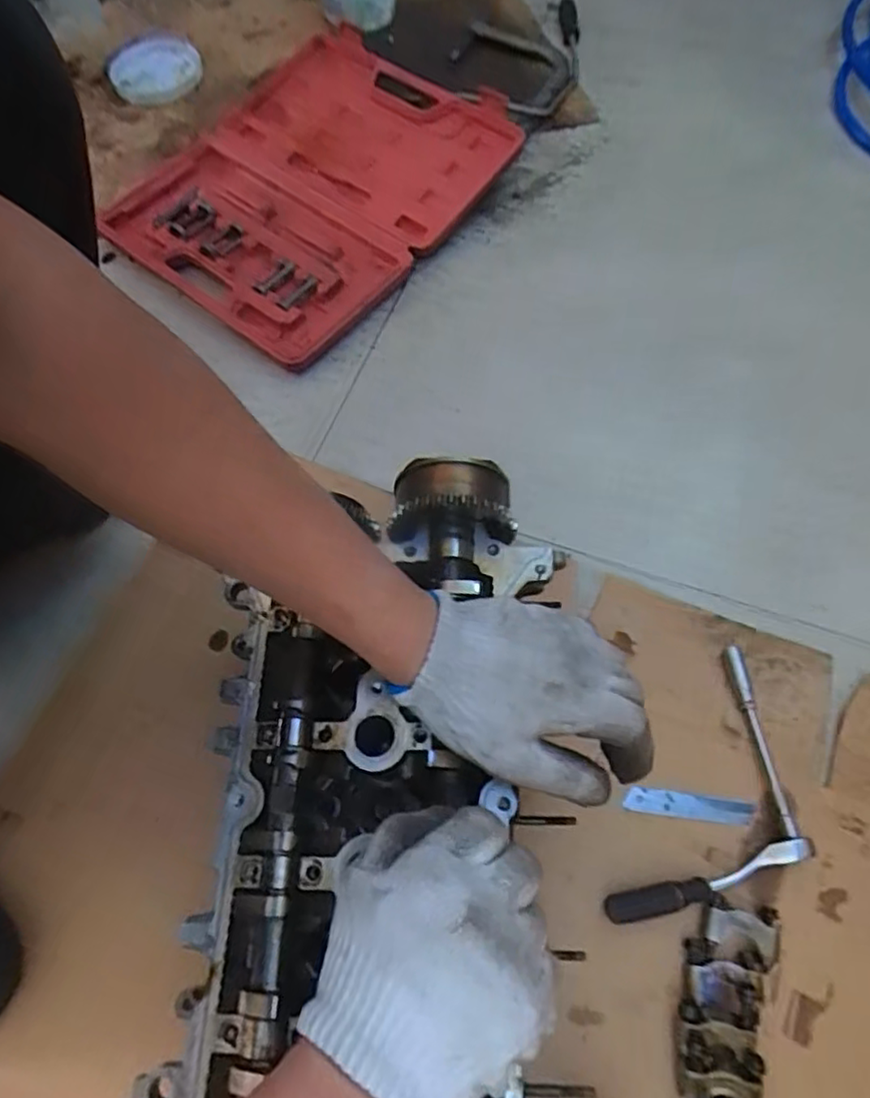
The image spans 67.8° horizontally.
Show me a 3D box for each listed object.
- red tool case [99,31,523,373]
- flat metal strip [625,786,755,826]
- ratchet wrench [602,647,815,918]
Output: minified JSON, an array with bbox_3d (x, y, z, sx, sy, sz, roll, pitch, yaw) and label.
[{"bbox_3d":[-0.149,-0.421,0.745,0.336,0.067,0.390,35,71,18],"label":"red tool case"},{"bbox_3d":[0.190,0.193,0.485,0.093,0.004,0.017,7,74,4],"label":"flat metal strip"},{"bbox_3d":[0.221,0.190,0.473,0.101,0.022,0.223,30,69,16],"label":"ratchet wrench"}]

